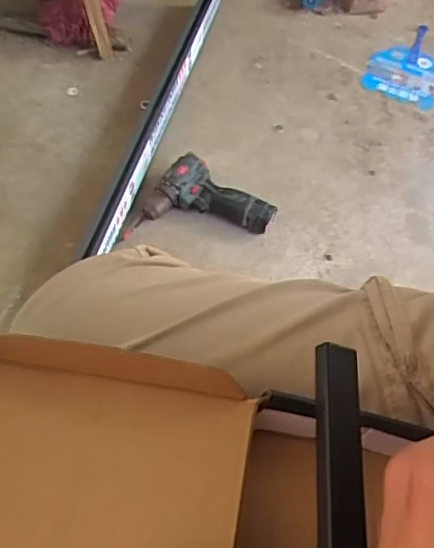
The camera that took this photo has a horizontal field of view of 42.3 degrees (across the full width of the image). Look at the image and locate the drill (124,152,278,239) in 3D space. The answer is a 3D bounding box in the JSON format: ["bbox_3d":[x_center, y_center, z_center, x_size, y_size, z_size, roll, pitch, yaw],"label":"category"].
[{"bbox_3d":[-0.033,-0.139,1.011,0.259,0.065,0.145,-2,61,-6],"label":"drill"}]

